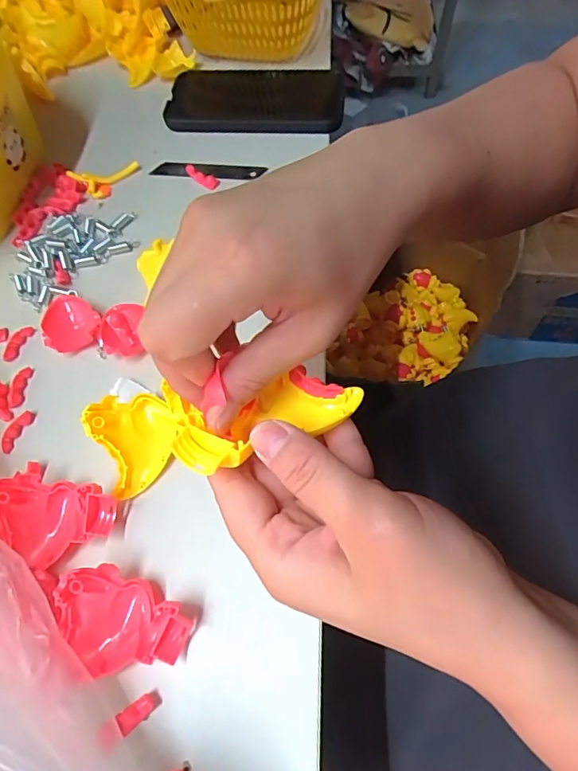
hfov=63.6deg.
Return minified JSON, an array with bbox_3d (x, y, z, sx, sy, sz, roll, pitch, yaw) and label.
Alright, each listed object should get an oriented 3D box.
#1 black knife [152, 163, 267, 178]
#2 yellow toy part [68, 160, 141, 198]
[{"bbox_3d":[-0.073,-0.188,0.407,0.098,0.007,0.014,6,63,7],"label":"black knife"},{"bbox_3d":[-0.161,-0.186,0.407,0.042,0.014,0.049,37,71,20],"label":"yellow toy part"}]

